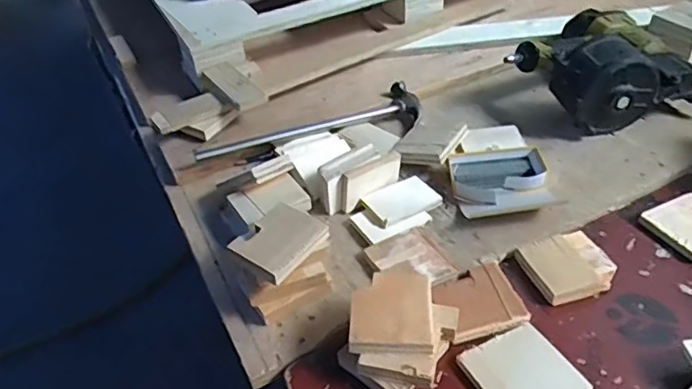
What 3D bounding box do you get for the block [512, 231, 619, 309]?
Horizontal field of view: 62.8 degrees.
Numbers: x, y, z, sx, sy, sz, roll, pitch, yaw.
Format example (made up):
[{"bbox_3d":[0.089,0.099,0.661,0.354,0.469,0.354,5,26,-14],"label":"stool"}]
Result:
[{"bbox_3d":[0.259,0.083,0.662,0.094,0.019,0.086,-13,43,-10],"label":"block"}]

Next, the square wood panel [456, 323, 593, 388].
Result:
[{"bbox_3d":[0.175,0.179,0.565,0.092,0.009,0.091,-20,44,-17],"label":"square wood panel"}]

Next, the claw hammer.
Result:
[{"bbox_3d":[-0.042,-0.092,0.864,0.354,0.027,0.094,-20,44,-17],"label":"claw hammer"}]

